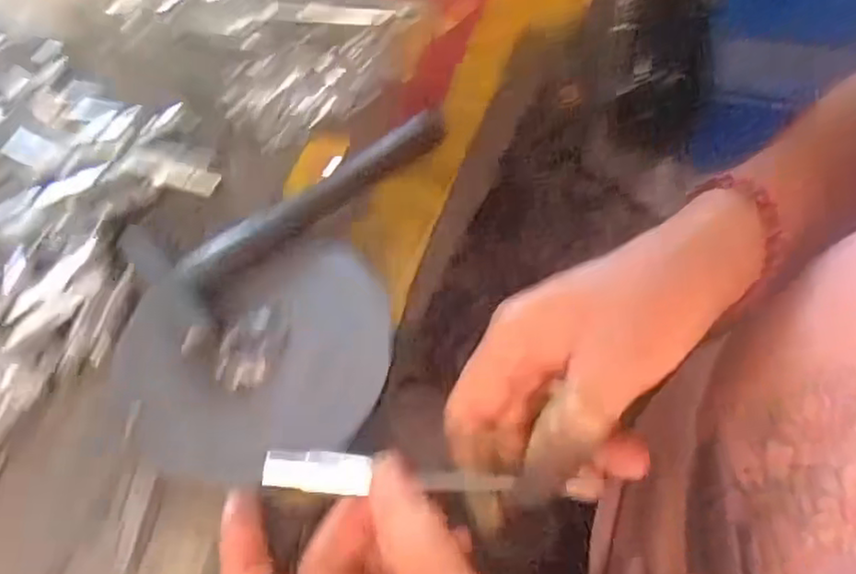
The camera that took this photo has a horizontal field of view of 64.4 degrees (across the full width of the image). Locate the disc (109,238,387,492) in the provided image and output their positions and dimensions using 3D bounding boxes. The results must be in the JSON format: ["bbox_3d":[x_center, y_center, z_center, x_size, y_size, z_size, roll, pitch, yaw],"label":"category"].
[{"bbox_3d":[-0.076,0.033,0.314,0.121,0.013,0.102,-17,67,-18],"label":"disc"}]

